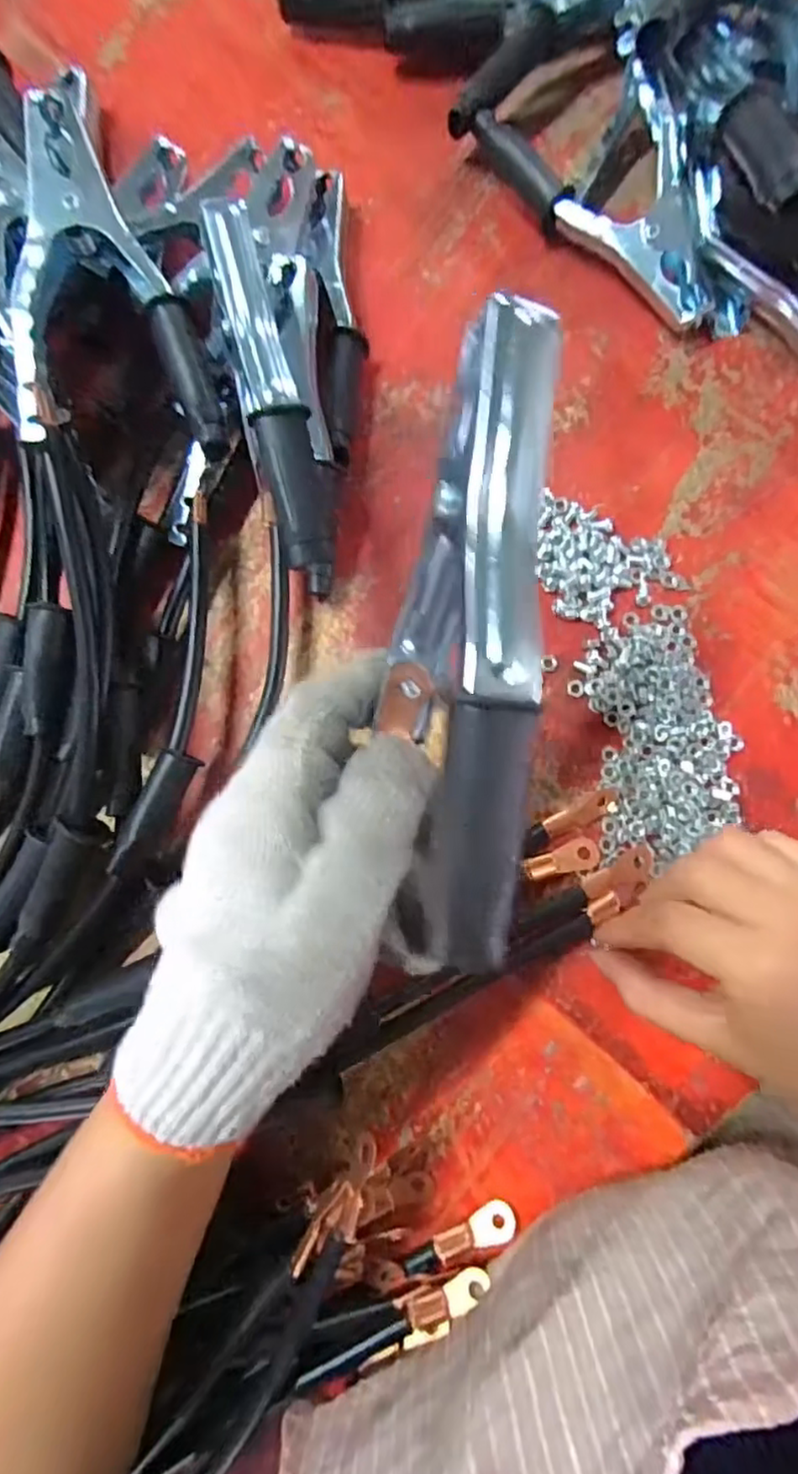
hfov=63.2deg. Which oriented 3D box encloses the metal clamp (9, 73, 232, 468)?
[{"bbox_3d":[-0.116,-0.185,0.260,0.072,0.031,0.140,-6,85,3],"label":"metal clamp"}]

